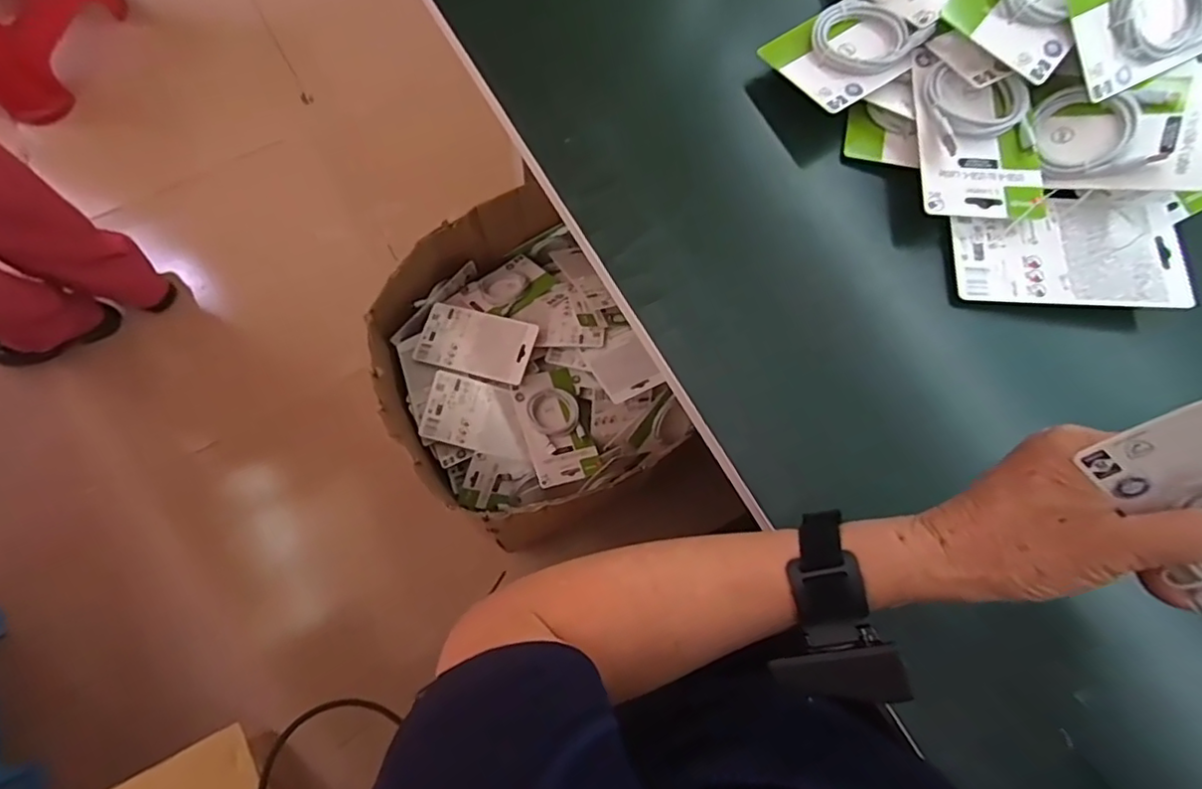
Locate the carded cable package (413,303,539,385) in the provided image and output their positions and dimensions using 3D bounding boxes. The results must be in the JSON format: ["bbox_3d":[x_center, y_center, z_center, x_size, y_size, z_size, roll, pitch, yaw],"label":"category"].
[{"bbox_3d":[-0.199,-0.082,0.960,0.186,0.022,0.102,15,83,13],"label":"carded cable package"}]

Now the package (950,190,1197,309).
[{"bbox_3d":[0.385,-0.122,0.497,0.172,0.019,0.098,4,86,16],"label":"package"}]

